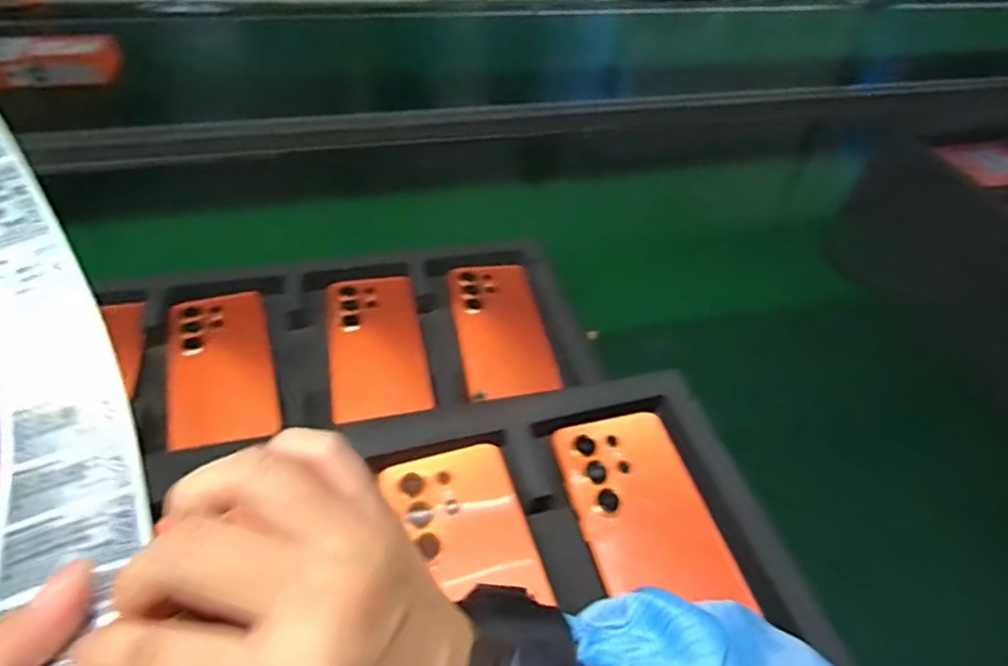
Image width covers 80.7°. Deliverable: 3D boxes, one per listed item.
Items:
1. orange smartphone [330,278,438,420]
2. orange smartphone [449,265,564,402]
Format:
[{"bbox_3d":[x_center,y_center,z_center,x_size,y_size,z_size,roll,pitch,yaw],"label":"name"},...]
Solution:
[{"bbox_3d":[-0.112,0.007,0.522,0.078,0.006,0.162,-7,49,-11],"label":"orange smartphone"},{"bbox_3d":[-0.002,-0.008,0.551,0.082,0.012,0.166,-5,49,-9],"label":"orange smartphone"}]

